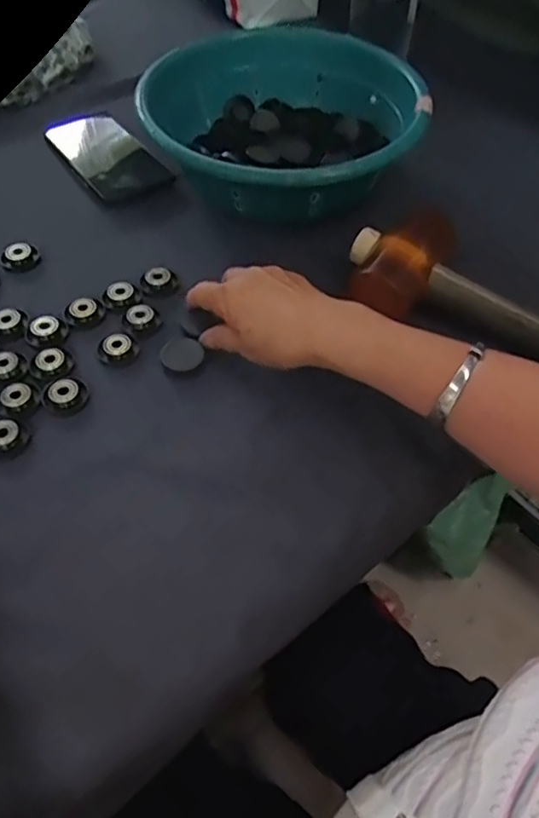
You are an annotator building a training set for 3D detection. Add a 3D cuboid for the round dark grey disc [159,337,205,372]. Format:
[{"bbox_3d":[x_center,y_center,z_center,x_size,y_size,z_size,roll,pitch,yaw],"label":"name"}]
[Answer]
[{"bbox_3d":[-0.067,-0.043,0.465,0.032,0.005,0.032,0,53,0],"label":"round dark grey disc"}]

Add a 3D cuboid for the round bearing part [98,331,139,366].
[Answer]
[{"bbox_3d":[-0.119,-0.048,0.473,0.026,0.008,0.029,20,56,14],"label":"round bearing part"}]

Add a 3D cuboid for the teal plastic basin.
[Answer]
[{"bbox_3d":[0.019,-0.272,0.575,0.240,0.071,0.252,0,53,0],"label":"teal plastic basin"}]

